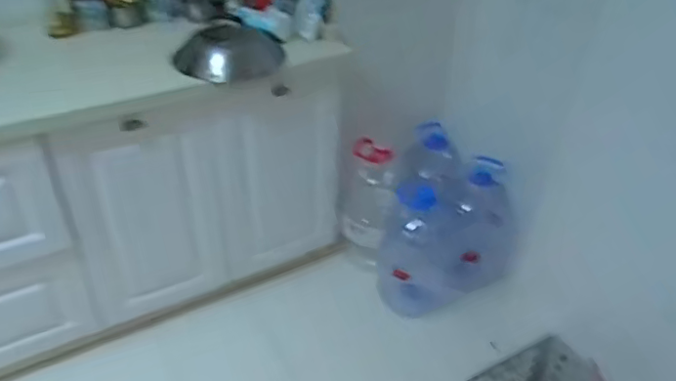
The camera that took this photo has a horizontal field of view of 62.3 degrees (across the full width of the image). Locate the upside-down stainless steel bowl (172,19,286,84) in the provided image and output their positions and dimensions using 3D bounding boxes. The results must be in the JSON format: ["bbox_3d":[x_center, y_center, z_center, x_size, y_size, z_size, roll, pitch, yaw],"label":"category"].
[{"bbox_3d":[-0.279,-0.378,1.468,0.258,0.111,0.229,6,38,5],"label":"upside-down stainless steel bowl"}]

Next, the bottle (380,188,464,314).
[{"bbox_3d":[0.269,0.215,1.851,0.218,0.435,0.234,1,38,-1],"label":"bottle"}]

